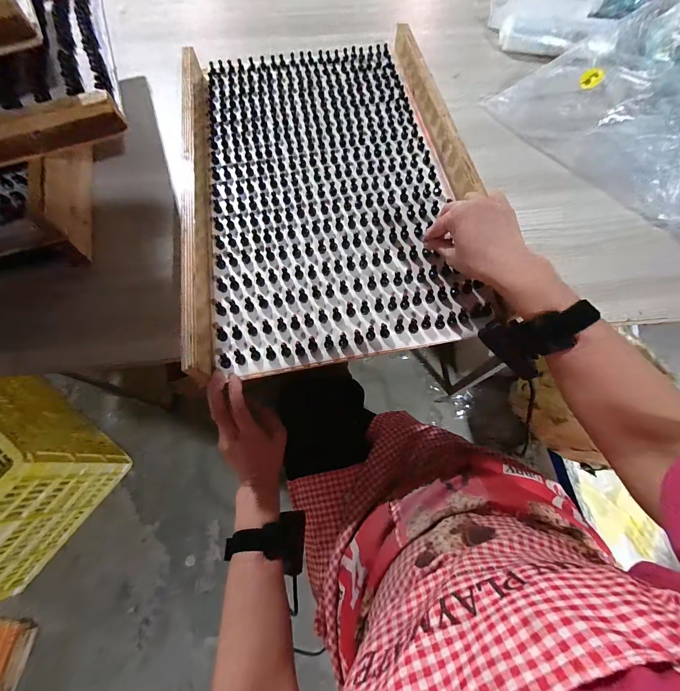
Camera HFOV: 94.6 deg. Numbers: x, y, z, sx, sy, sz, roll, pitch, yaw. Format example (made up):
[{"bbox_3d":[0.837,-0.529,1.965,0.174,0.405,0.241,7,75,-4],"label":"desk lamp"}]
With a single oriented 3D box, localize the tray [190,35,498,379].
[{"bbox_3d":[-0.020,-0.254,0.446,0.378,0.055,0.562,-9,71,-1],"label":"tray"}]

